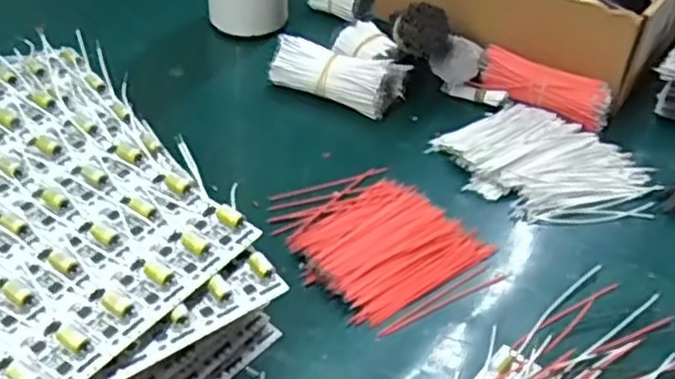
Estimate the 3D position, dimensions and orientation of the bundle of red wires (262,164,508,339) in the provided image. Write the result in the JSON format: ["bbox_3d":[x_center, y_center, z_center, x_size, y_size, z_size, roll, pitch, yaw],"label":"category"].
[{"bbox_3d":[0.023,0.028,0.426,0.095,0.011,0.124,-30,52,-31],"label":"bundle of red wires"}]

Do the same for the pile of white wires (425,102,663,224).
[{"bbox_3d":[0.138,-0.019,0.484,0.136,0.010,0.097,29,49,25],"label":"pile of white wires"}]

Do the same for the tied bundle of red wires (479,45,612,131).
[{"bbox_3d":[0.150,-0.073,0.523,0.096,0.027,0.032,27,48,23],"label":"tied bundle of red wires"}]

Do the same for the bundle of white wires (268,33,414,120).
[{"bbox_3d":[0.001,-0.084,0.527,0.095,0.035,0.035,19,45,16],"label":"bundle of white wires"}]

